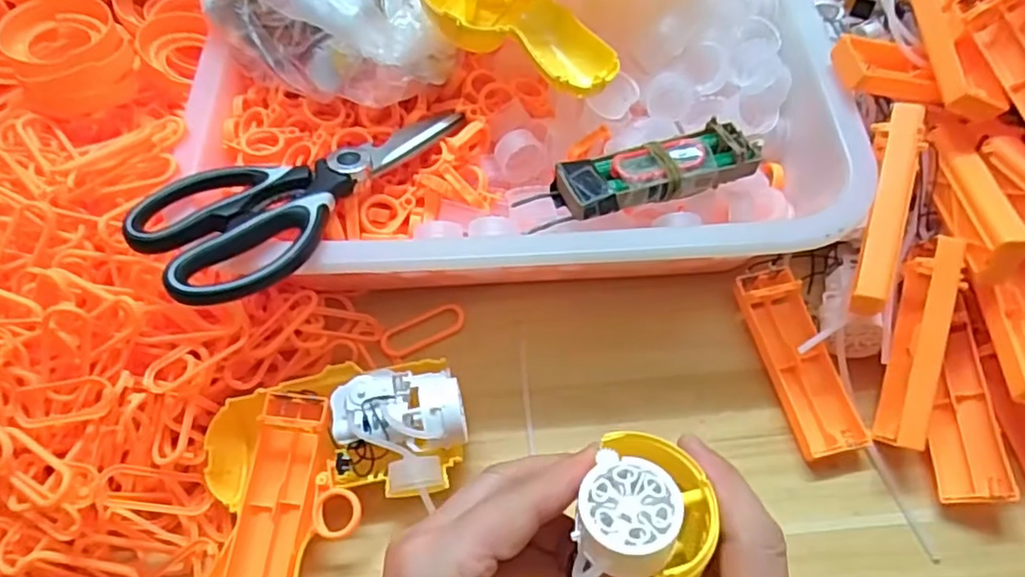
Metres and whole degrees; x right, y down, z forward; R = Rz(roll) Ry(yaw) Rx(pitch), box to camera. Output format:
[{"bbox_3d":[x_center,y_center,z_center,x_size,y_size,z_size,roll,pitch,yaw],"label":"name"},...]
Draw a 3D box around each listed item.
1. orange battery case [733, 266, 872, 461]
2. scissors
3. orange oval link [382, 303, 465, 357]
[{"bbox_3d":[0.162,0.039,0.366,0.037,0.019,0.108,-13,61,-4],"label":"orange battery case"},{"bbox_3d":[-0.108,-0.059,0.346,0.097,0.016,0.180,39,55,22],"label":"scissors"},{"bbox_3d":[-0.055,0.025,0.398,0.053,0.007,0.022,-28,63,-12],"label":"orange oval link"}]

